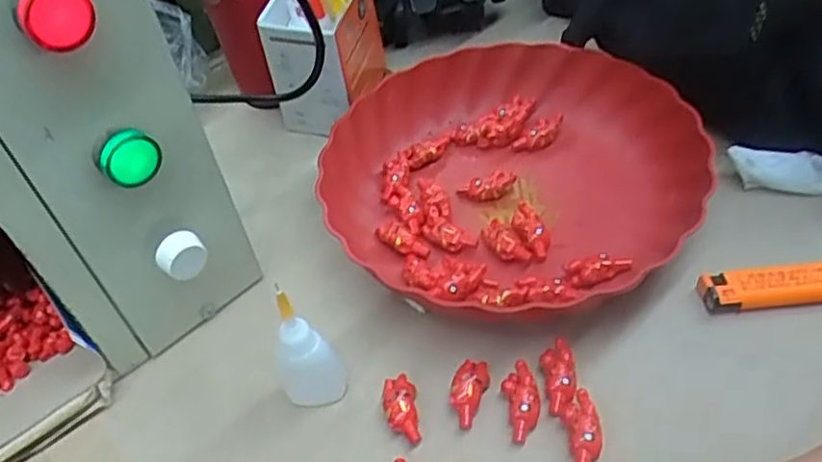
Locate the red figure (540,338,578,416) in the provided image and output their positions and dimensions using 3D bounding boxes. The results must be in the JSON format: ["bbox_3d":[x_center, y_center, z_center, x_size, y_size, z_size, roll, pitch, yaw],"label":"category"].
[{"bbox_3d":[0.083,0.081,0.390,0.017,0.013,0.041,-6,48,3],"label":"red figure"}]

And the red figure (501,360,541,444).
[{"bbox_3d":[0.059,0.091,0.376,0.019,0.009,0.042,-1,61,4],"label":"red figure"}]

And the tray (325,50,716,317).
[{"bbox_3d":[0.064,-0.038,0.469,0.233,0.043,0.235,25,57,27],"label":"tray"}]

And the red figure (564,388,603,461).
[{"bbox_3d":[0.090,0.105,0.363,0.017,0.018,0.041,-7,48,3],"label":"red figure"}]

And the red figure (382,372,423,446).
[{"bbox_3d":[-0.006,0.096,0.384,0.018,0.012,0.039,-7,48,2],"label":"red figure"}]

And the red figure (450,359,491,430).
[{"bbox_3d":[0.032,0.089,0.386,0.018,0.014,0.038,11,52,18],"label":"red figure"}]

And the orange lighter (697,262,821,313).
[{"bbox_3d":[0.213,0.034,0.412,0.082,0.017,0.022,-8,48,2],"label":"orange lighter"}]

